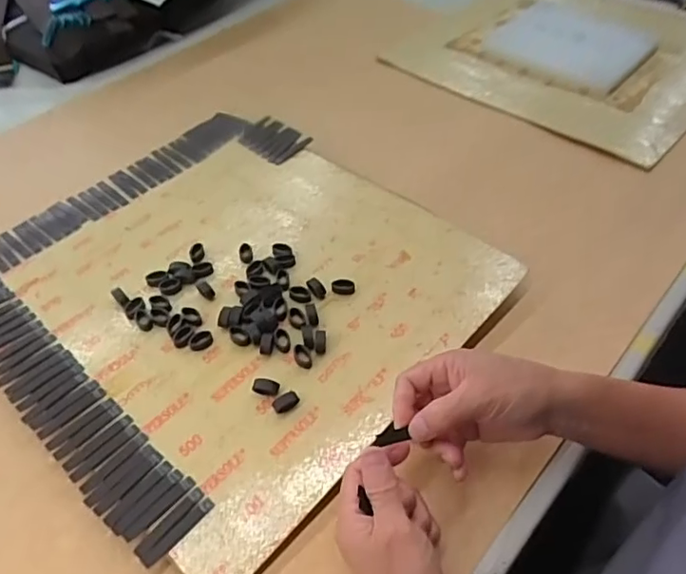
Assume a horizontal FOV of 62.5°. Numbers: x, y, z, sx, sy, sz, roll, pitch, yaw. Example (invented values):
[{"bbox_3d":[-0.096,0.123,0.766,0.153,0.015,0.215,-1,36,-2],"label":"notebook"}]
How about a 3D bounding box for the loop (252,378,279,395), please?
[{"bbox_3d":[-0.066,0.085,0.483,0.023,0.012,0.010,6,50,3],"label":"loop"}]

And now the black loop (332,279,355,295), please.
[{"bbox_3d":[0.000,-0.001,0.556,0.023,0.006,0.018,3,50,1],"label":"black loop"}]

